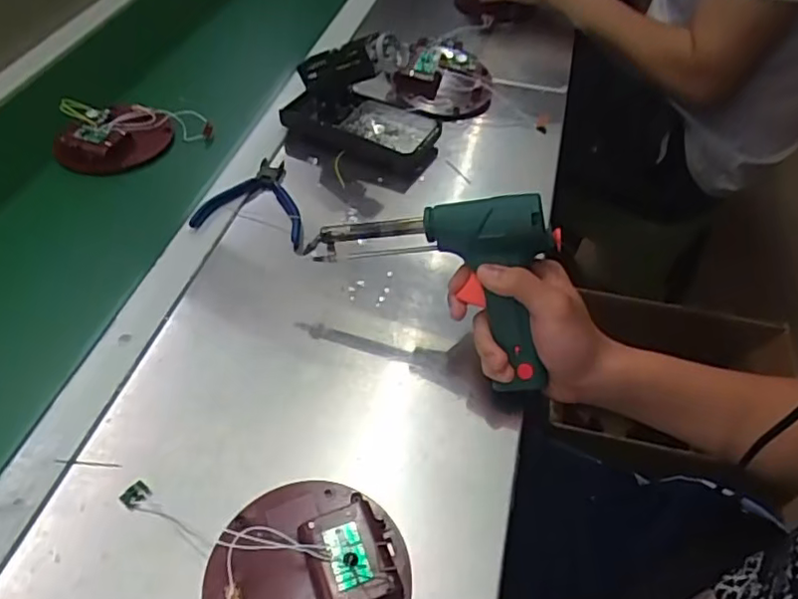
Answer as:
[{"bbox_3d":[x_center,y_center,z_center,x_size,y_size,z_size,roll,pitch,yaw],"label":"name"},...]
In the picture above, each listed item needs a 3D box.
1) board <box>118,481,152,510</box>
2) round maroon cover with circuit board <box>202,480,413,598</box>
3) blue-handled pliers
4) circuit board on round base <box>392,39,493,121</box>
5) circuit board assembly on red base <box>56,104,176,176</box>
[{"bbox_3d":[-0.175,0.129,0.408,0.014,0.006,0.017,33,55,25],"label":"board"},{"bbox_3d":[-0.053,0.163,0.365,0.116,0.029,0.119,1,48,-1],"label":"round maroon cover with circuit board"},{"bbox_3d":[-0.129,-0.102,0.604,0.104,0.018,0.116,13,49,10],"label":"blue-handled pliers"},{"bbox_3d":[0.048,-0.254,0.706,0.106,0.025,0.113,-25,75,-24],"label":"circuit board on round base"},{"bbox_3d":[-0.299,-0.177,0.662,0.102,0.022,0.105,1,48,-1],"label":"circuit board assembly on red base"}]

